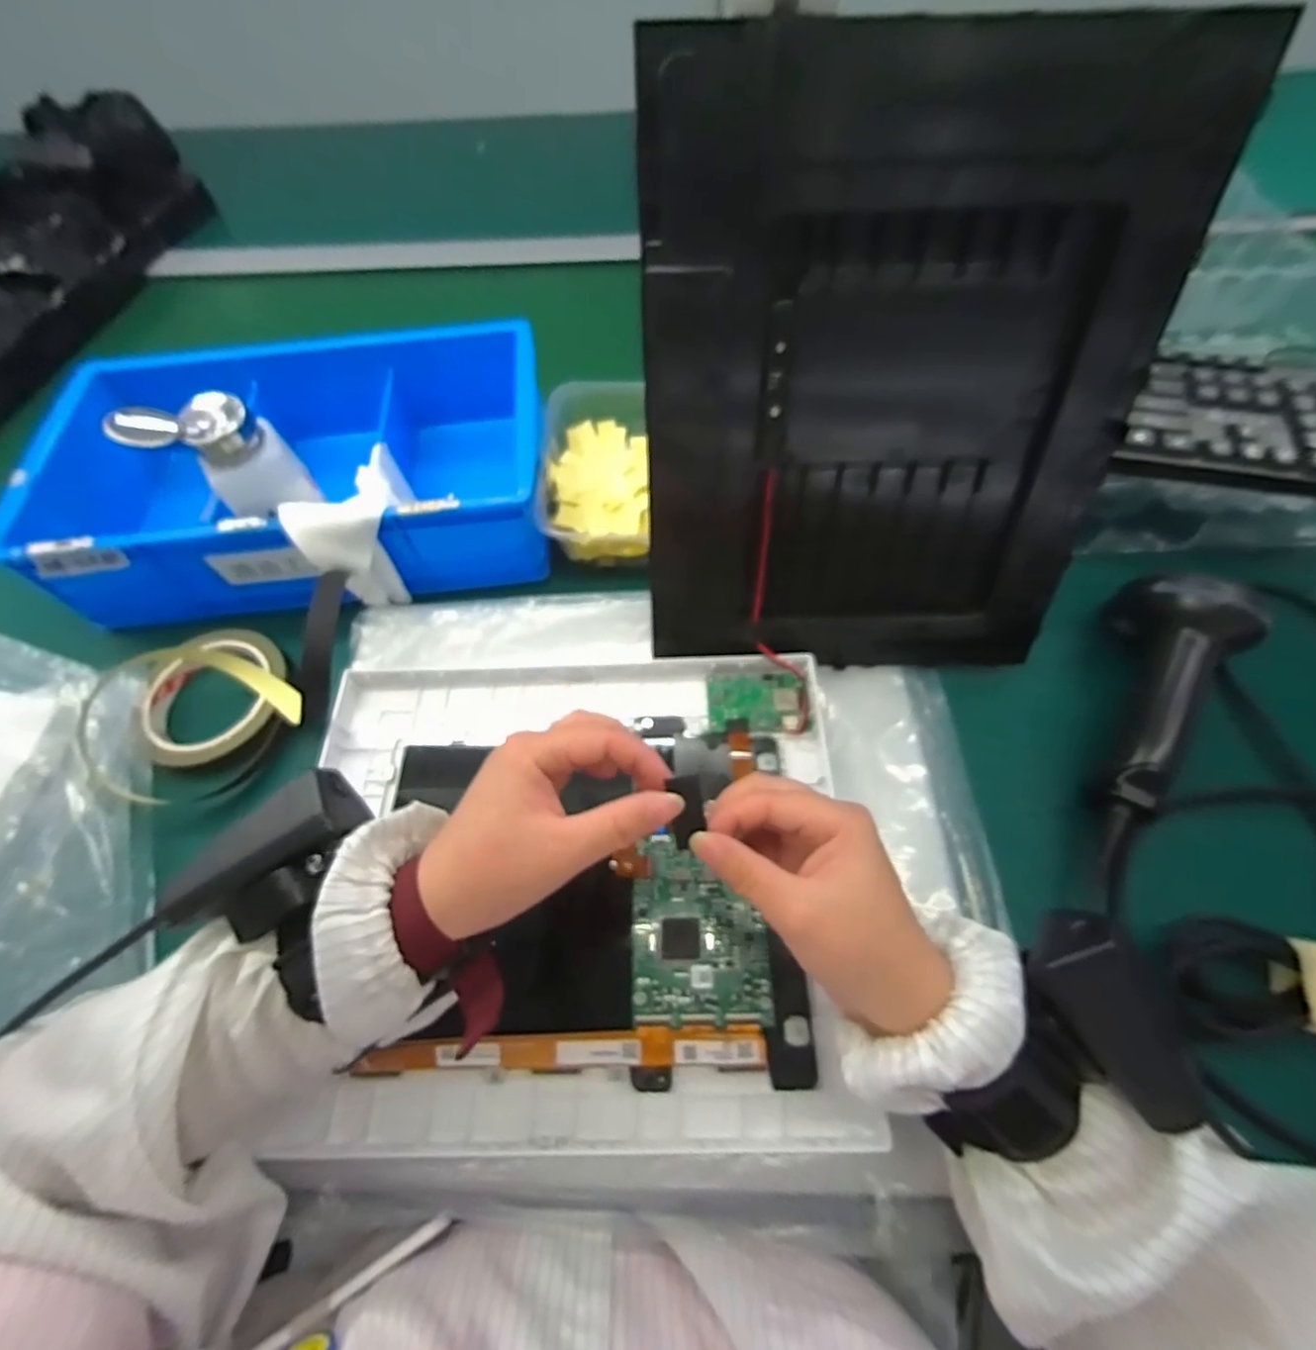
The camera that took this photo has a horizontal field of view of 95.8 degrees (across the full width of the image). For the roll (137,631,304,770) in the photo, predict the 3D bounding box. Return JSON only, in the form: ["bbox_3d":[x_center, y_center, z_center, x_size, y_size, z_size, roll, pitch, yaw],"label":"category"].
[{"bbox_3d":[-0.299,0.011,0.407,0.092,0.017,0.096,-1,61,2],"label":"roll"}]

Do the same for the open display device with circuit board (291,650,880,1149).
[{"bbox_3d":[-0.048,0.108,0.331,0.292,0.021,0.253,-2,61,1],"label":"open display device with circuit board"}]

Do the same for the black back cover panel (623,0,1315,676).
[{"bbox_3d":[0.117,-0.124,0.301,0.241,0.281,0.011,-2,38,-1],"label":"black back cover panel"}]

